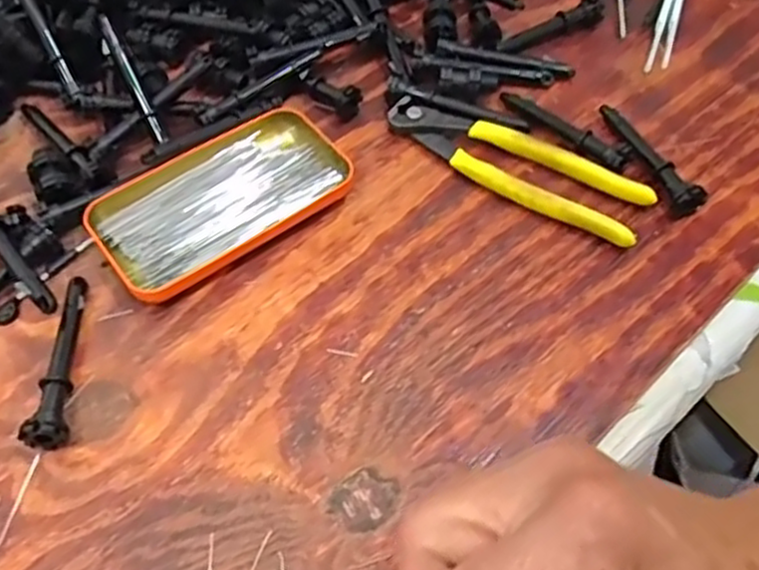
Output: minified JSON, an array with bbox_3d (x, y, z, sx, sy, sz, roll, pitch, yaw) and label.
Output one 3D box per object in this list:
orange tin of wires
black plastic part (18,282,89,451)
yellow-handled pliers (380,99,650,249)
[{"bbox_3d":[-0.090,-0.050,0.417,0.142,0.019,0.074,-36,63,-22],"label":"orange tin of wires"},{"bbox_3d":[-0.162,0.035,0.364,0.018,0.020,0.096,-7,56,-5],"label":"black plastic part"},{"bbox_3d":[0.079,-0.072,0.439,0.163,0.016,0.043,26,60,16],"label":"yellow-handled pliers"}]

